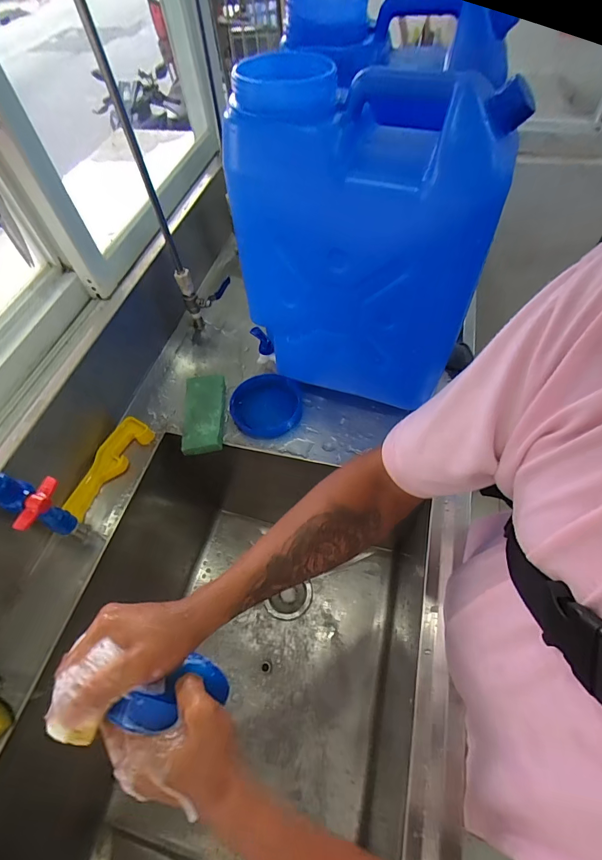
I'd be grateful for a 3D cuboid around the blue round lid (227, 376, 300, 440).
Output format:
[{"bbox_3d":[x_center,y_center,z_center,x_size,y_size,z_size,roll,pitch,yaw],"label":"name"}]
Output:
[{"bbox_3d":[-0.062,-0.044,0.680,0.122,0.021,0.118,-2,58,3],"label":"blue round lid"}]

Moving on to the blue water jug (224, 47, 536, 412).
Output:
[{"bbox_3d":[0.078,-0.235,0.531,0.308,0.371,0.166,15,60,13],"label":"blue water jug"}]

